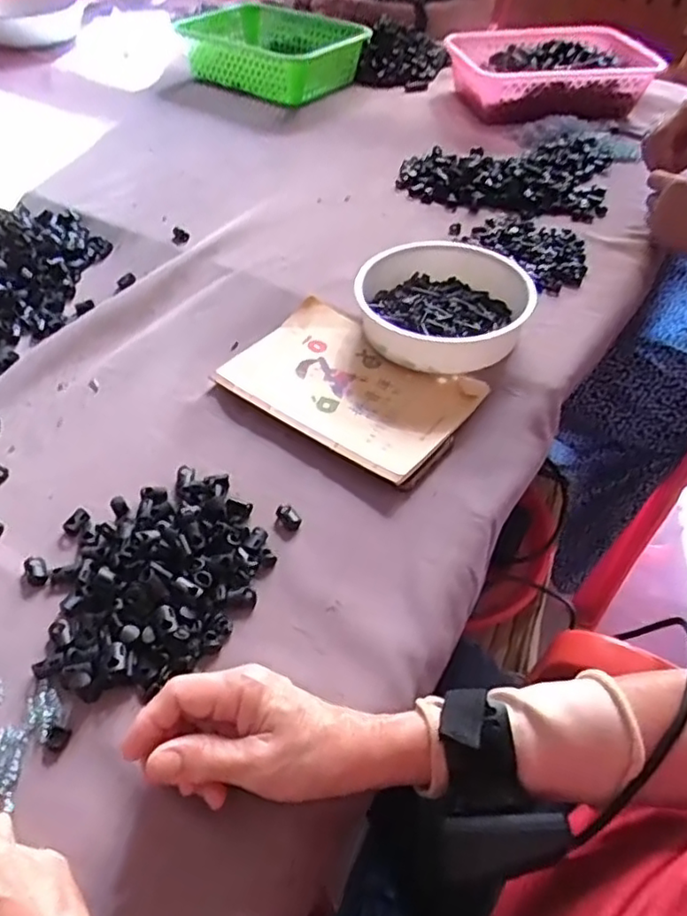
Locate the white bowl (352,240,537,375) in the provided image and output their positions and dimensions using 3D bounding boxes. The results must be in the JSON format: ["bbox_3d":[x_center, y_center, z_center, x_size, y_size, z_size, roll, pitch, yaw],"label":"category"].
[{"bbox_3d":[0.093,-0.143,0.610,0.160,0.056,0.165,1,48,-1],"label":"white bowl"}]

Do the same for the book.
[{"bbox_3d":[0.008,-0.064,0.570,0.209,0.016,0.141,30,54,24],"label":"book"}]

